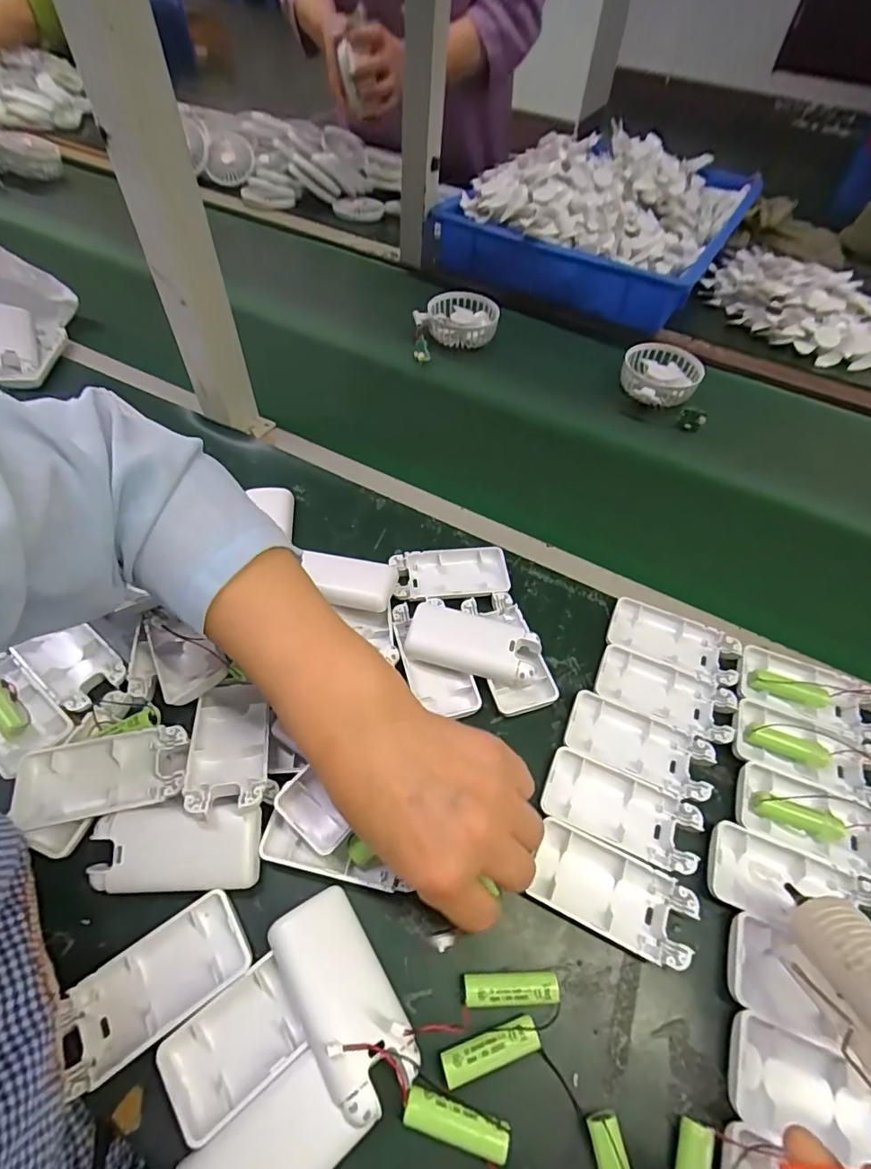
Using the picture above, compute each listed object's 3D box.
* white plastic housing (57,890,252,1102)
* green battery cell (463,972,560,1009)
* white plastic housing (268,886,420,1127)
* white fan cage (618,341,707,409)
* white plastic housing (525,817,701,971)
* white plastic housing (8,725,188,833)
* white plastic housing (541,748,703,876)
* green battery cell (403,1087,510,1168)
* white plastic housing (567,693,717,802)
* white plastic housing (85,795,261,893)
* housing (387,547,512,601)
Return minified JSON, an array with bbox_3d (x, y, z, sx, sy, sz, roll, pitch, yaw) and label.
[{"bbox_3d":[-0.143,0.206,0.271,0.088,0.011,0.046,-29,62,-20],"label":"white plastic housing"},{"bbox_3d":[0.040,0.215,0.277,0.049,0.014,0.014,0,56,-3],"label":"green battery cell"},{"bbox_3d":[-0.048,0.205,0.266,0.044,0.015,0.091,-20,52,-33],"label":"white plastic housing"},{"bbox_3d":[0.269,-0.255,0.627,0.086,0.034,0.110,16,55,8],"label":"white fan cage"},{"bbox_3d":[0.102,0.180,0.303,0.089,0.011,0.046,23,58,12],"label":"white plastic housing"},{"bbox_3d":[-0.201,0.117,0.314,0.099,0.022,0.044,-9,57,-9],"label":"white plastic housing"},{"bbox_3d":[0.115,0.143,0.329,0.095,0.011,0.045,22,58,12],"label":"white plastic housing"},{"bbox_3d":[0.009,0.255,0.247,0.049,0.013,0.015,14,56,7],"label":"green battery cell"},{"bbox_3d":[0.136,0.109,0.352,0.094,0.010,0.045,21,57,11],"label":"white plastic housing"},{"bbox_3d":[-0.149,0.151,0.298,0.093,0.014,0.044,-2,79,-2],"label":"white plastic housing"},{"bbox_3d":[0.013,-0.007,0.428,0.095,0.016,0.050,-7,56,-7],"label":"housing"}]

